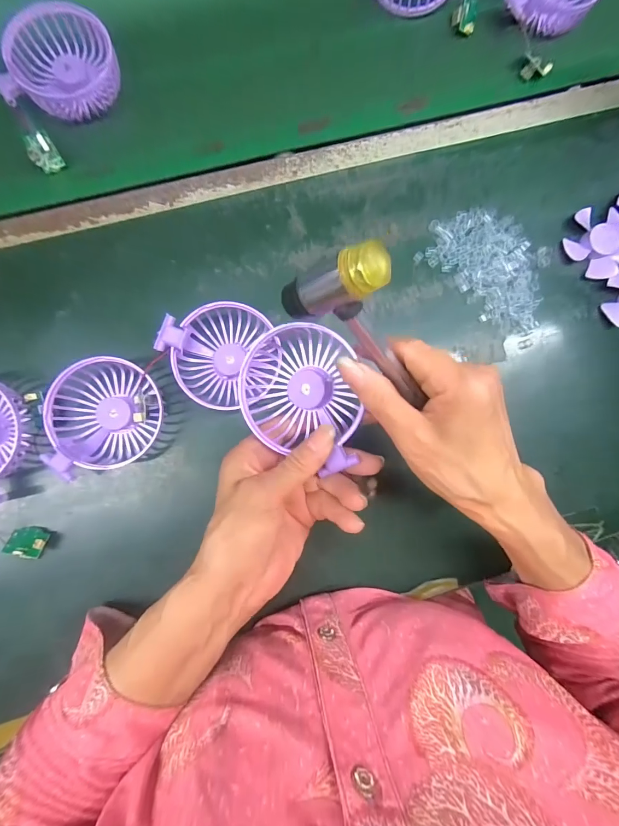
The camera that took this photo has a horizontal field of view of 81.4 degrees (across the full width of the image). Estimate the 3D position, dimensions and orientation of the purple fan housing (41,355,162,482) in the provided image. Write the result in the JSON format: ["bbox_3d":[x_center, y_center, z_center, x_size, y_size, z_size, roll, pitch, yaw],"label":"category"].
[{"bbox_3d":[-0.172,0.003,0.302,0.083,0.036,0.096,1,87,-4],"label":"purple fan housing"}]

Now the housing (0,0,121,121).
[{"bbox_3d":[-0.220,-0.311,0.321,0.088,0.027,0.082,6,87,-4],"label":"housing"}]

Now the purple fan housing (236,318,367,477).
[{"bbox_3d":[-0.006,-0.013,0.262,0.084,0.035,0.101,1,87,-4],"label":"purple fan housing"}]

